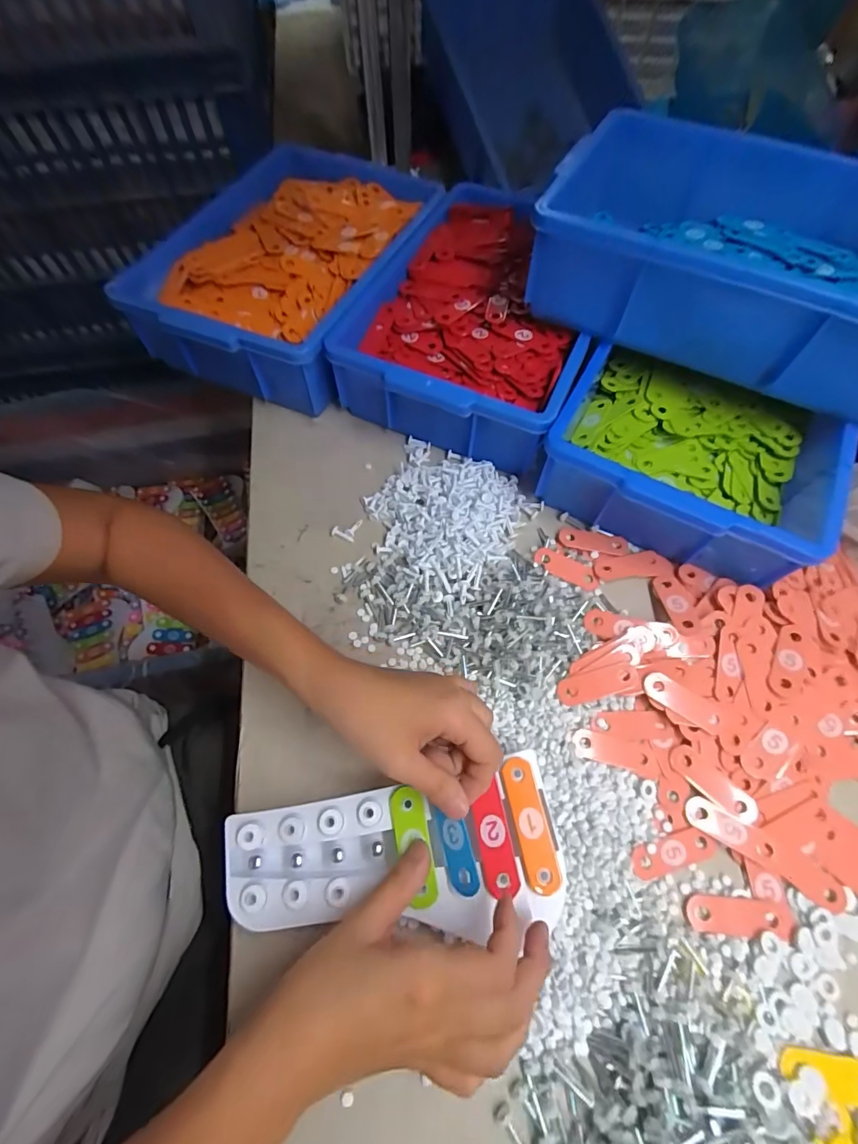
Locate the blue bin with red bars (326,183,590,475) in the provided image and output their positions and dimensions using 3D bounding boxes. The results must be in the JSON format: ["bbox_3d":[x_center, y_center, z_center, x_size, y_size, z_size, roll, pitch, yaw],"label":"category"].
[{"bbox_3d":[0.065,-0.301,0.528,0.240,0.087,0.355,18,68,11],"label":"blue bin with red bars"}]

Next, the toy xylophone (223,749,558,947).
[{"bbox_3d":[-0.023,0.190,0.313,0.224,0.021,0.098,-3,65,-2],"label":"toy xylophone"}]

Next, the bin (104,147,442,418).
[{"bbox_3d":[-0.162,-0.379,0.559,0.243,0.092,0.379,18,67,11],"label":"bin"}]

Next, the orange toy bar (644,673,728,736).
[{"bbox_3d":[0.211,0.108,0.374,0.068,0.004,0.022,31,70,16],"label":"orange toy bar"}]

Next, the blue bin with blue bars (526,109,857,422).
[{"bbox_3d":[0.297,-0.304,0.432,0.340,0.102,0.227,26,68,12],"label":"blue bin with blue bars"}]

